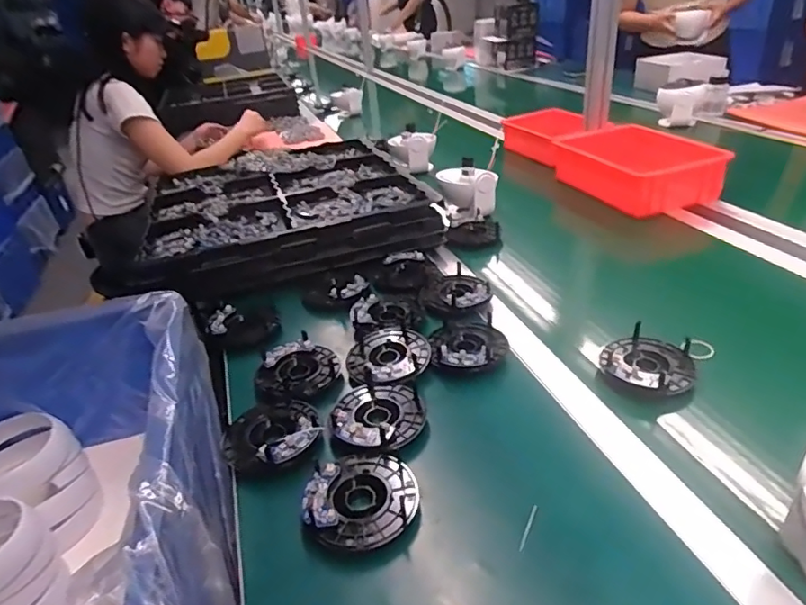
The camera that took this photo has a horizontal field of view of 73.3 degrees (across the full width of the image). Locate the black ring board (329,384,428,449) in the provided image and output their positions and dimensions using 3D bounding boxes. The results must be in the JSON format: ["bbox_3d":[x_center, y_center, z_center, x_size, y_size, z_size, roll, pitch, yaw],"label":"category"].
[{"bbox_3d":[-0.026,0.122,0.584,0.097,0.022,0.096,0,32,10],"label":"black ring board"}]

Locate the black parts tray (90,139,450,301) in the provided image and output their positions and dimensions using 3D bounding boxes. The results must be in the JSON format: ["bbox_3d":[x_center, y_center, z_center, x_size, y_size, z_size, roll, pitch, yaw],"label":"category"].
[{"bbox_3d":[-0.238,-0.180,1.050,0.493,0.097,0.512,-14,32,-16],"label":"black parts tray"}]

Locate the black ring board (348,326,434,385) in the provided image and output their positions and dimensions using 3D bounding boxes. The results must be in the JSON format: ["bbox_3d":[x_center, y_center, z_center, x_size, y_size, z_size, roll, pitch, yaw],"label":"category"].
[{"bbox_3d":[-0.018,0.062,0.673,0.100,0.013,0.112,-1,31,9],"label":"black ring board"}]

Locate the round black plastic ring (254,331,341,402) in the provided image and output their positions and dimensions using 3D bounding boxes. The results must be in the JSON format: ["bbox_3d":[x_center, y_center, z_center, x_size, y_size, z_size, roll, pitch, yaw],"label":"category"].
[{"bbox_3d":[-0.129,0.081,0.661,0.093,0.021,0.113,13,36,29],"label":"round black plastic ring"}]

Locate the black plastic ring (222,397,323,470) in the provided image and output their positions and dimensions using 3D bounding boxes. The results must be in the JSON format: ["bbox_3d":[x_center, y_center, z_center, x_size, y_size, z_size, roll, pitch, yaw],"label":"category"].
[{"bbox_3d":[-0.139,0.136,0.571,0.097,0.020,0.097,-5,31,3],"label":"black plastic ring"}]

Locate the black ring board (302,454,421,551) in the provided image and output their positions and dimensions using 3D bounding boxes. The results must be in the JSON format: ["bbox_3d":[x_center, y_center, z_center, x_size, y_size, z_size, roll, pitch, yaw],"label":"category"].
[{"bbox_3d":[-0.037,0.178,0.495,0.097,0.027,0.098,1,32,12],"label":"black ring board"}]

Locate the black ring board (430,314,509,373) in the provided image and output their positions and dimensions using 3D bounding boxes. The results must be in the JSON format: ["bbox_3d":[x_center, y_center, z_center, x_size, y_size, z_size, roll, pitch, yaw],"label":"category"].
[{"bbox_3d":[0.081,0.051,0.677,0.094,0.025,0.092,-11,31,-7],"label":"black ring board"}]

